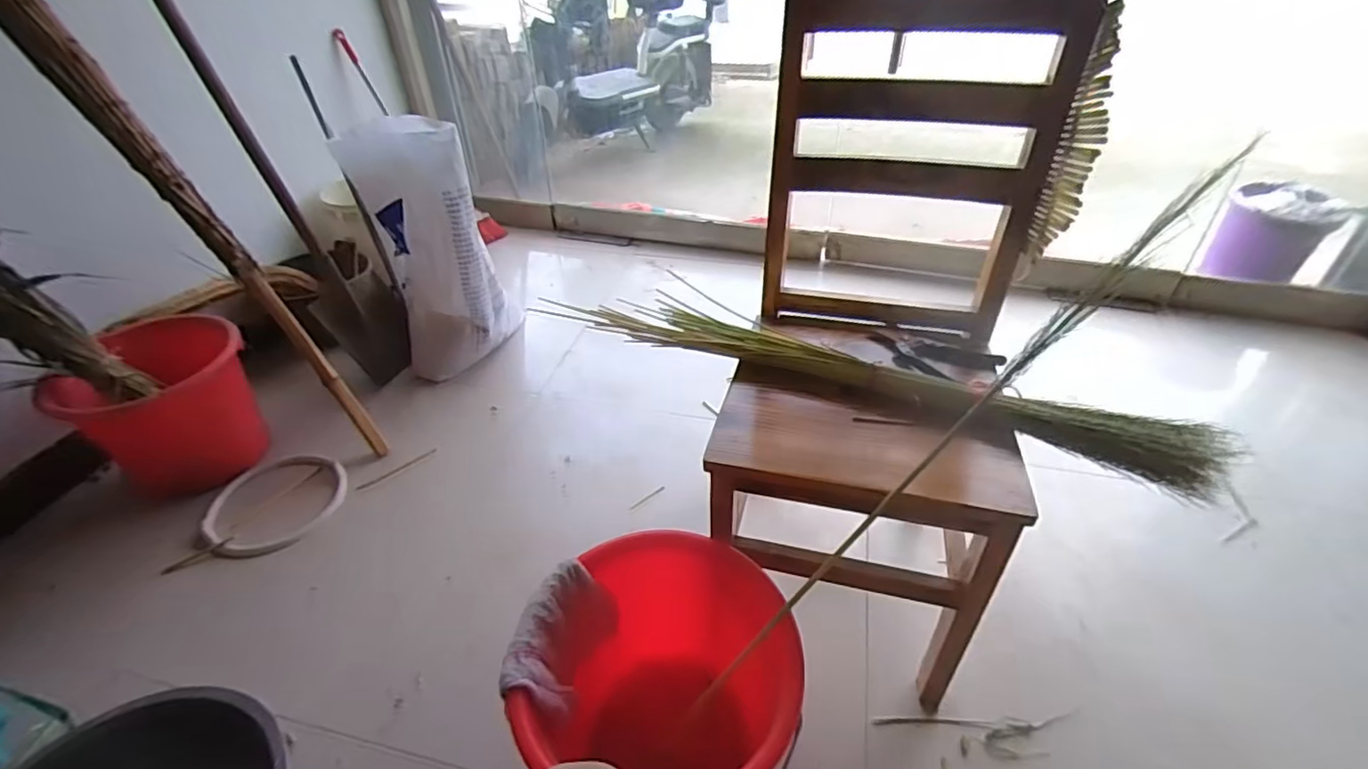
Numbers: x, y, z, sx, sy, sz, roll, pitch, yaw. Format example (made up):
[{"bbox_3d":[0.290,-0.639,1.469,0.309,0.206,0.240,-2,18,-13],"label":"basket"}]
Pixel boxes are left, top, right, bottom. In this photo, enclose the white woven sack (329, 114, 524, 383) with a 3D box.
[{"bbox_3d":[-0.639,-0.361,1.542,0.288,0.589,0.372,-19,42,-21],"label":"white woven sack"}]

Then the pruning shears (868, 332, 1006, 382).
[{"bbox_3d":[0.374,-0.034,0.885,0.187,0.022,0.078,10,40,12],"label":"pruning shears"}]

